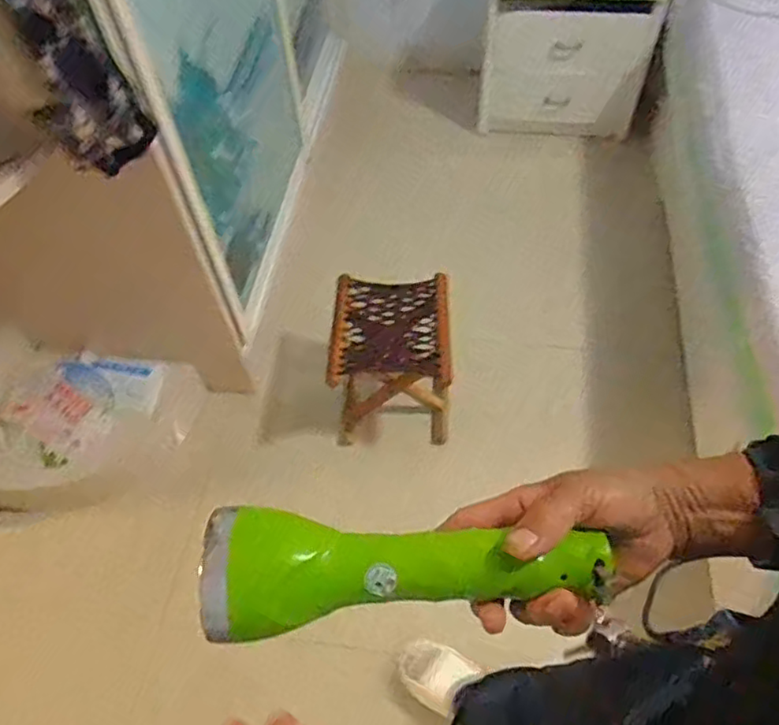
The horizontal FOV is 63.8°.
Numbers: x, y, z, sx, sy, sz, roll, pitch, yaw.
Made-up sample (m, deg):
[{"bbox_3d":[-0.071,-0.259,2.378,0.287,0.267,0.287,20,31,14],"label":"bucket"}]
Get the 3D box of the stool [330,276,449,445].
[{"bbox_3d":[0.007,-0.002,1.453,0.259,0.297,0.256,-1,55,2],"label":"stool"}]

